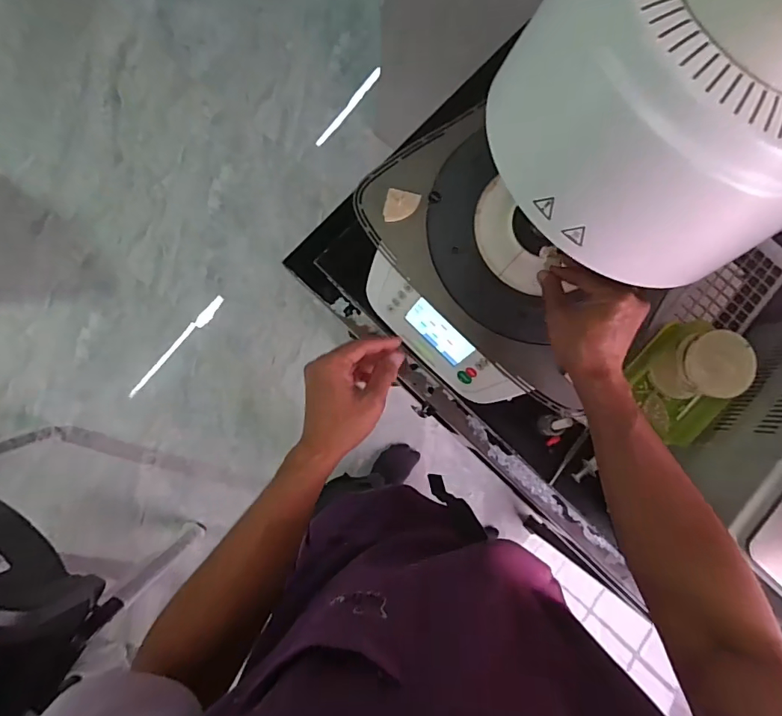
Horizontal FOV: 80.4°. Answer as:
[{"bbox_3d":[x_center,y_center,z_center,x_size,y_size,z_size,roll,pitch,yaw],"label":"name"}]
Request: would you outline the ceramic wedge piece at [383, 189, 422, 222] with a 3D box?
[{"bbox_3d":[0.013,-0.177,0.545,0.039,0.006,0.037,11,85,-3],"label":"ceramic wedge piece"}]

